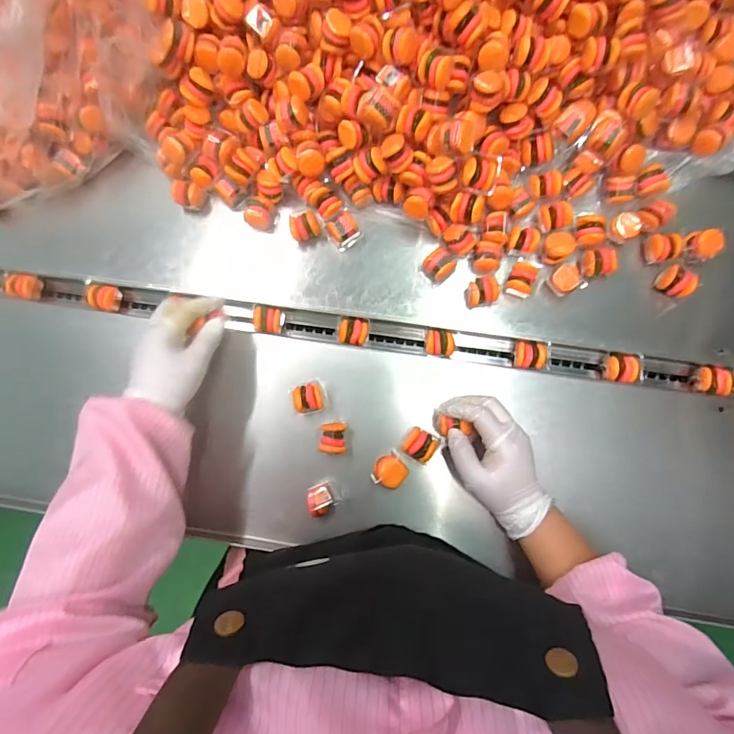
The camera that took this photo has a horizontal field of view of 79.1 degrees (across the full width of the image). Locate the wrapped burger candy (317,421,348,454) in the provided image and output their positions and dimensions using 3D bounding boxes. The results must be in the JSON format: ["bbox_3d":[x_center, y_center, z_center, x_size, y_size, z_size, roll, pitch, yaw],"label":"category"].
[{"bbox_3d":[-0.036,0.077,0.486,0.028,0.030,0.034,-1,82,3],"label":"wrapped burger candy"}]

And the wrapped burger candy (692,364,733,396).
[{"bbox_3d":[0.389,0.015,0.499,0.030,0.028,0.031,14,83,5],"label":"wrapped burger candy"}]

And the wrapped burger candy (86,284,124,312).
[{"bbox_3d":[-0.316,-0.082,0.535,0.026,0.030,0.031,6,82,4],"label":"wrapped burger candy"}]

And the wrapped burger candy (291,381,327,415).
[{"bbox_3d":[-0.063,0.035,0.498,0.036,0.029,0.032,-10,81,1],"label":"wrapped burger candy"}]

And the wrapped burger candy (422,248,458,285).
[{"bbox_3d":[0.084,-0.115,0.509,0.031,0.027,0.031,-41,82,-3],"label":"wrapped burger candy"}]

